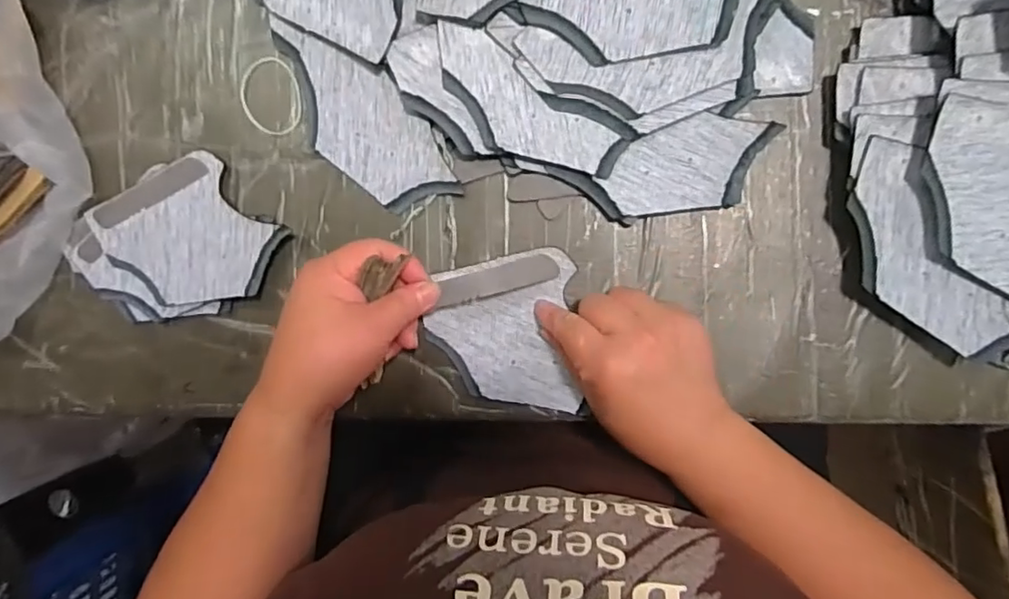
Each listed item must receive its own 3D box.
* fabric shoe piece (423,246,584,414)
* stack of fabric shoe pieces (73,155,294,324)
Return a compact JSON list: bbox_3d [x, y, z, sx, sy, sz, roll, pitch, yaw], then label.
[{"bbox_3d":[-0.002,0.020,0.389,0.096,0.017,0.103,0,95,8],"label":"fabric shoe piece"},{"bbox_3d":[-0.234,-0.036,0.418,0.145,0.021,0.113,-32,91,9],"label":"stack of fabric shoe pieces"}]

